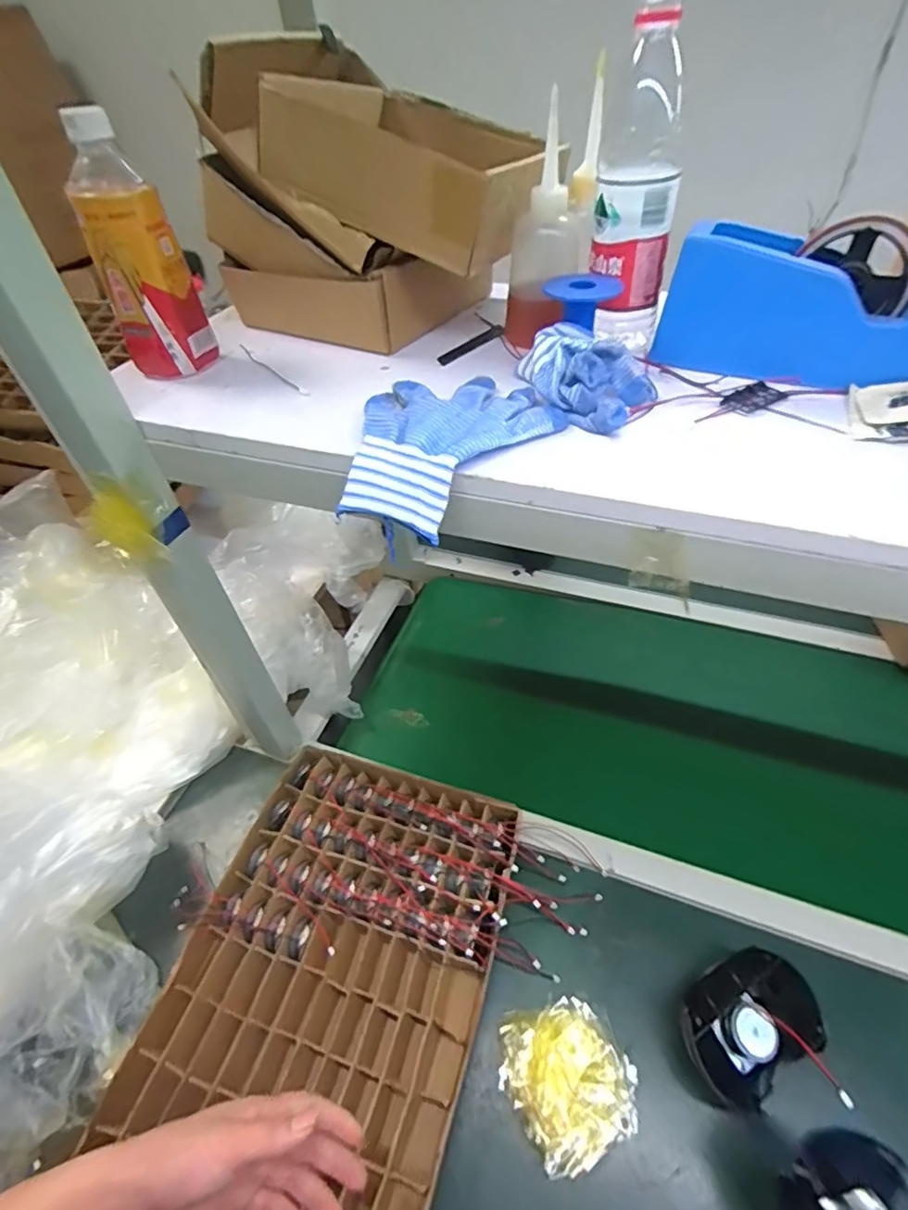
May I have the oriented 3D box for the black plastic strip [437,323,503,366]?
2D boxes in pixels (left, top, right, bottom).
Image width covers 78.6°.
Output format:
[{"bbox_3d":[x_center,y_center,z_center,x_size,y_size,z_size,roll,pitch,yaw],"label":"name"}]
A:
[{"bbox_3d":[0.018,-0.248,0.527,0.014,0.005,0.092,32,57,30],"label":"black plastic strip"}]

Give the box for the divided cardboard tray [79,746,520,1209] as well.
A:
[{"bbox_3d":[-0.131,0.399,0.589,0.318,0.060,0.452,12,49,16],"label":"divided cardboard tray"}]

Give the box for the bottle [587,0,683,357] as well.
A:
[{"bbox_3d":[0.139,-0.319,0.436,0.057,0.212,0.063,-21,49,-14],"label":"bottle"}]

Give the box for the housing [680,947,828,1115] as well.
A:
[{"bbox_3d":[0.277,0.403,0.533,0.127,0.067,0.094,-26,50,-18],"label":"housing"}]

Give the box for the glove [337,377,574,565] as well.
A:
[{"bbox_3d":[-0.016,-0.119,0.411,0.167,0.041,0.125,-35,53,-25],"label":"glove"}]

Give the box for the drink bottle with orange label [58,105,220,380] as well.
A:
[{"bbox_3d":[-0.262,-0.285,0.457,0.070,0.168,0.067,-22,49,-16],"label":"drink bottle with orange label"}]

